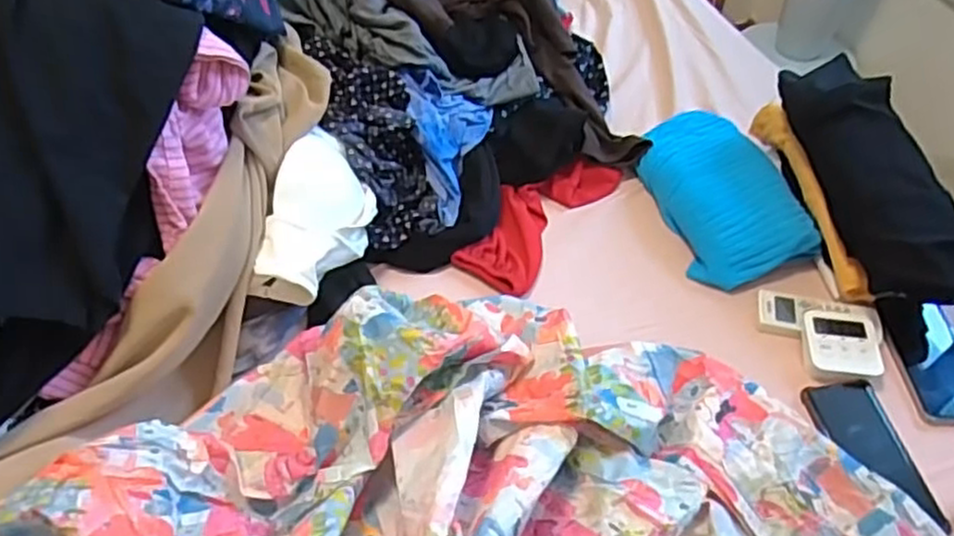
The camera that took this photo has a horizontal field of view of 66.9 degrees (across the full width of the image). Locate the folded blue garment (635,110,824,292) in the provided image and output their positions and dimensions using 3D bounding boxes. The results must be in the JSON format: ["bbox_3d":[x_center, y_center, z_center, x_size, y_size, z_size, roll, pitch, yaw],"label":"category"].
[{"bbox_3d":[0.318,-0.108,0.954,0.165,0.047,0.306,-8,49,-10],"label":"folded blue garment"}]

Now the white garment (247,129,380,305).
[{"bbox_3d":[-0.171,-0.053,0.792,0.086,0.098,0.196,10,48,6],"label":"white garment"}]

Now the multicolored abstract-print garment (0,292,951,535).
[{"bbox_3d":[-0.069,0.215,0.609,0.877,0.192,0.388,-10,49,-13],"label":"multicolored abstract-print garment"}]

